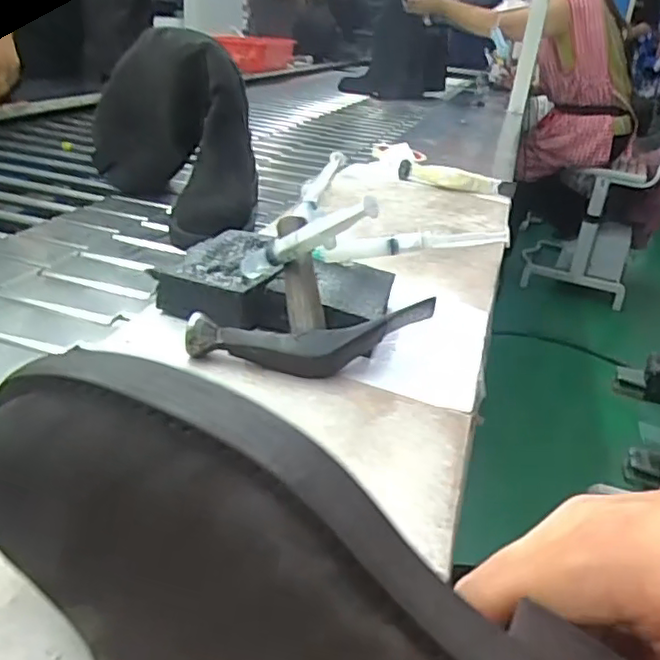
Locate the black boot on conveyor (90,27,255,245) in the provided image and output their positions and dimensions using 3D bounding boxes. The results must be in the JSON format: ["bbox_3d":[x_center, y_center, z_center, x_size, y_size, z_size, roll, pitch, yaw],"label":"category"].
[{"bbox_3d":[-0.195,-0.262,0.841,0.130,0.219,0.329,-12,33,-32],"label":"black boot on conveyor"}]

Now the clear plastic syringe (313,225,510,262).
[{"bbox_3d":[0.063,-0.068,0.506,0.153,0.020,0.013,-5,26,11],"label":"clear plastic syringe"}]

